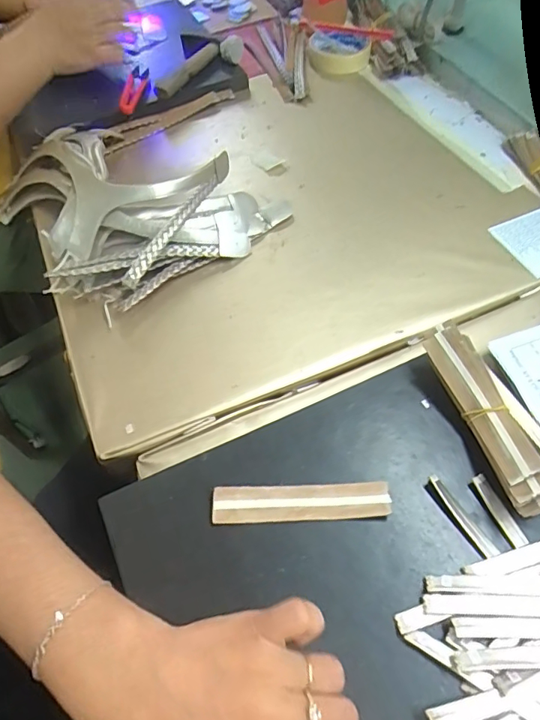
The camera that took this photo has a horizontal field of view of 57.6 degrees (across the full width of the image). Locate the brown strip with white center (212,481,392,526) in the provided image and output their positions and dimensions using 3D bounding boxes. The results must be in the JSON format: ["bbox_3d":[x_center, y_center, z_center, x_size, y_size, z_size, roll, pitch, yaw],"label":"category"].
[{"bbox_3d":[0.021,0.098,0.341,0.119,0.008,0.025,-3,57,1],"label":"brown strip with white center"}]

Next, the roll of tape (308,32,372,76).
[{"bbox_3d":[0.100,-0.444,0.708,0.085,0.028,0.085,-2,57,2],"label":"roll of tape"}]

